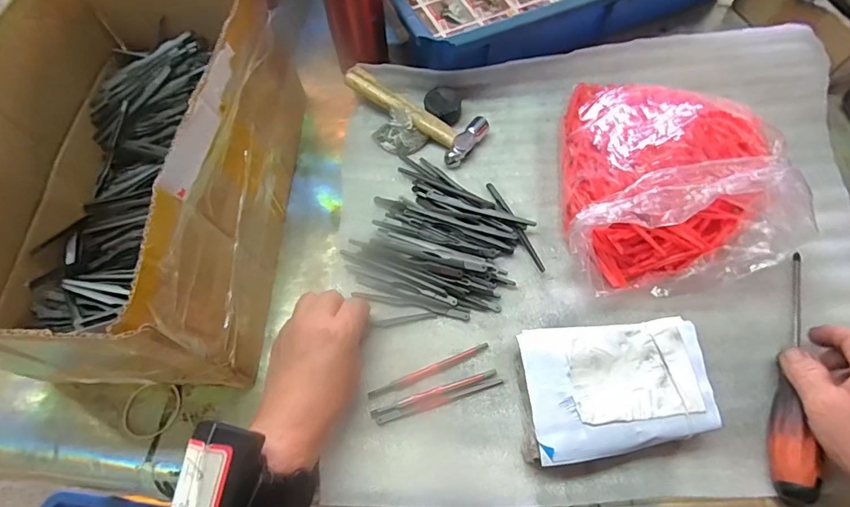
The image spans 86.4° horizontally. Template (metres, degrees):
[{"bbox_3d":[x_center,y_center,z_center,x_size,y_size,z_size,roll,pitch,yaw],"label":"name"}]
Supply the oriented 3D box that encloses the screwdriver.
[{"bbox_3d":[0.299,0.089,0.358,0.029,0.036,0.201,22,60,11],"label":"screwdriver"}]

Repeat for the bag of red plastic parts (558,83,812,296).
[{"bbox_3d":[0.209,-0.079,0.389,0.160,0.113,0.214,5,65,3],"label":"bag of red plastic parts"}]

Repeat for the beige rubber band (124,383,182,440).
[{"bbox_3d":[-0.217,0.124,0.358,0.045,0.005,0.041,0,64,0],"label":"beige rubber band"}]

